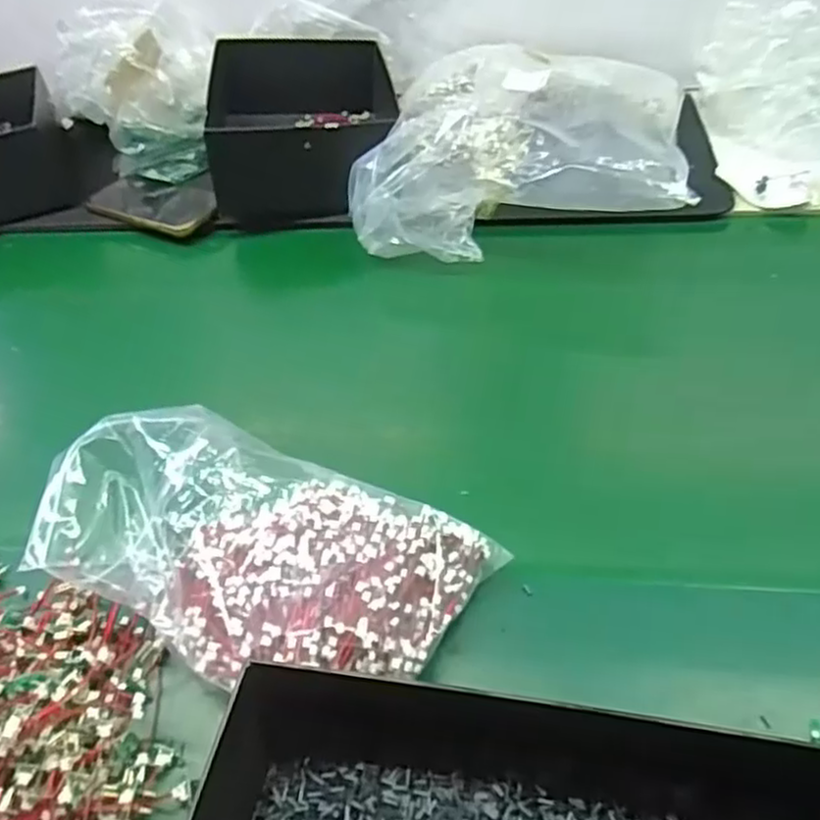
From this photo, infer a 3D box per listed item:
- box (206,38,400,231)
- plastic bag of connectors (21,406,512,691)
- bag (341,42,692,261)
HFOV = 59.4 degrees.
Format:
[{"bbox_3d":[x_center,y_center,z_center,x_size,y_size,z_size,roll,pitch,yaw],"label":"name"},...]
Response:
[{"bbox_3d":[-0.111,-0.315,0.778,0.184,0.091,0.280,-6,45,1],"label":"box"},{"bbox_3d":[-0.077,0.073,0.381,0.238,0.056,0.131,15,48,4],"label":"plastic bag of connectors"},{"bbox_3d":[0.115,-0.266,0.695,0.283,0.084,0.305,6,47,13],"label":"bag"}]

